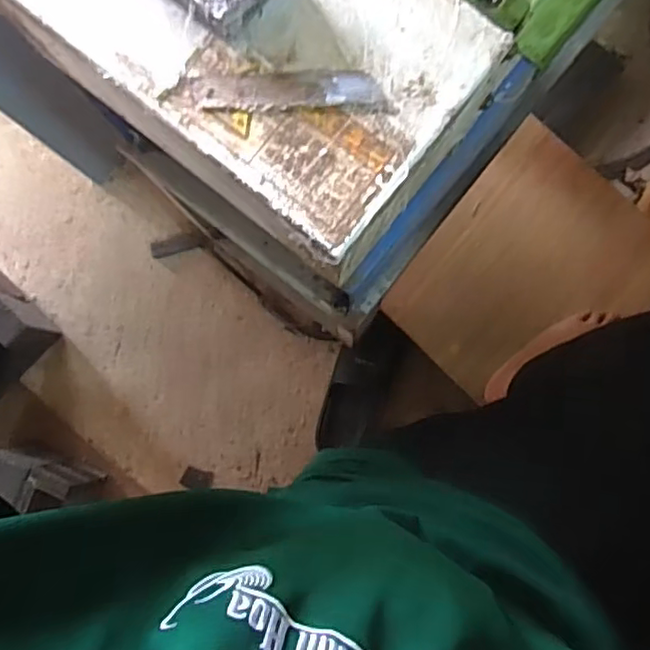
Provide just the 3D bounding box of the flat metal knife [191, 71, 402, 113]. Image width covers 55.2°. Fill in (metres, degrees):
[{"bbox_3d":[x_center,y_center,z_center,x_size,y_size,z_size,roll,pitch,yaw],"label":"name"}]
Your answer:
[{"bbox_3d":[-0.017,-0.122,0.322,0.101,0.004,0.021,0,86,1],"label":"flat metal knife"}]

